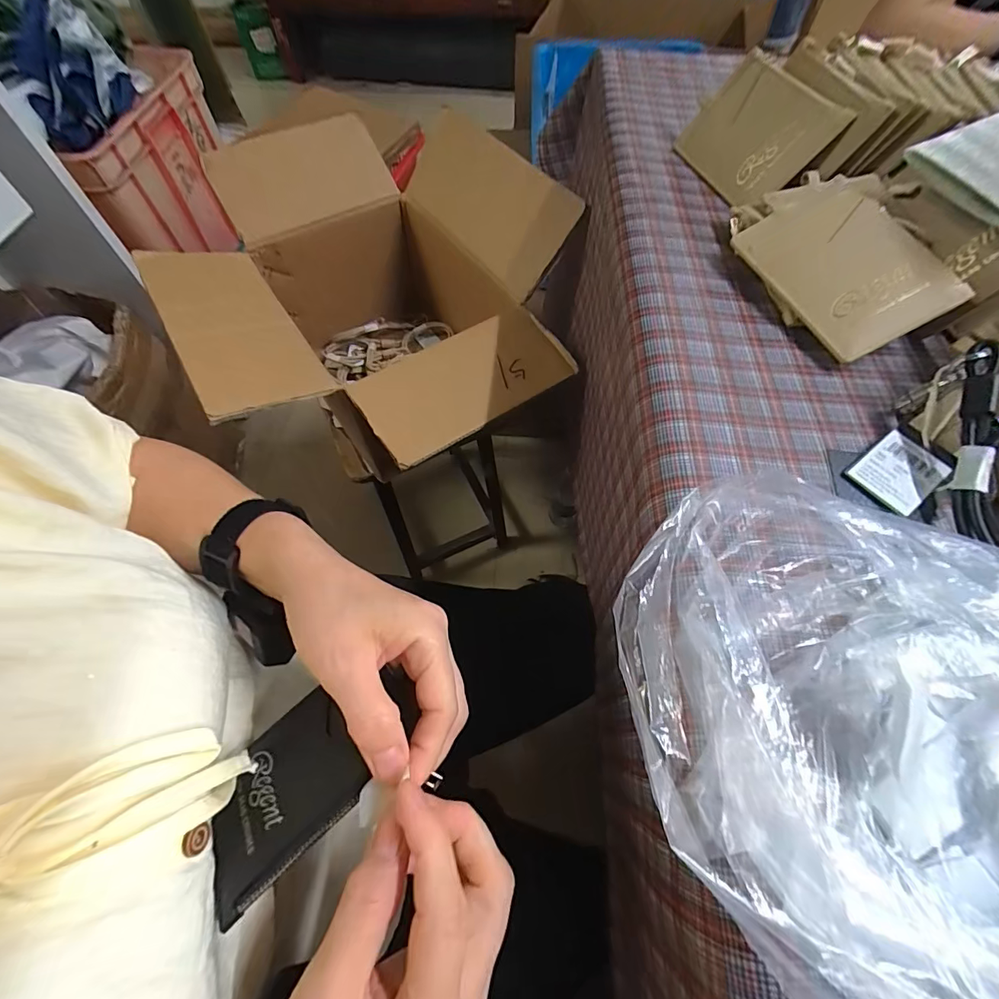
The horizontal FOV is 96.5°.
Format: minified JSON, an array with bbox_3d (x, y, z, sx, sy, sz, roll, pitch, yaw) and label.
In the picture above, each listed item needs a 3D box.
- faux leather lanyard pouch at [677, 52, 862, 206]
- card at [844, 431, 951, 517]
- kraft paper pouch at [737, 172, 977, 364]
[{"bbox_3d":[0.185,-0.273,0.331,0.009,0.074,0.109,3,55,-43],"label":"faux leather lanyard pouch"},{"bbox_3d":[0.196,-0.013,0.219,0.042,0.005,0.032,-34,66,-16],"label":"card"},{"bbox_3d":[0.203,-0.147,0.268,0.078,0.011,0.121,-24,69,7],"label":"kraft paper pouch"}]

